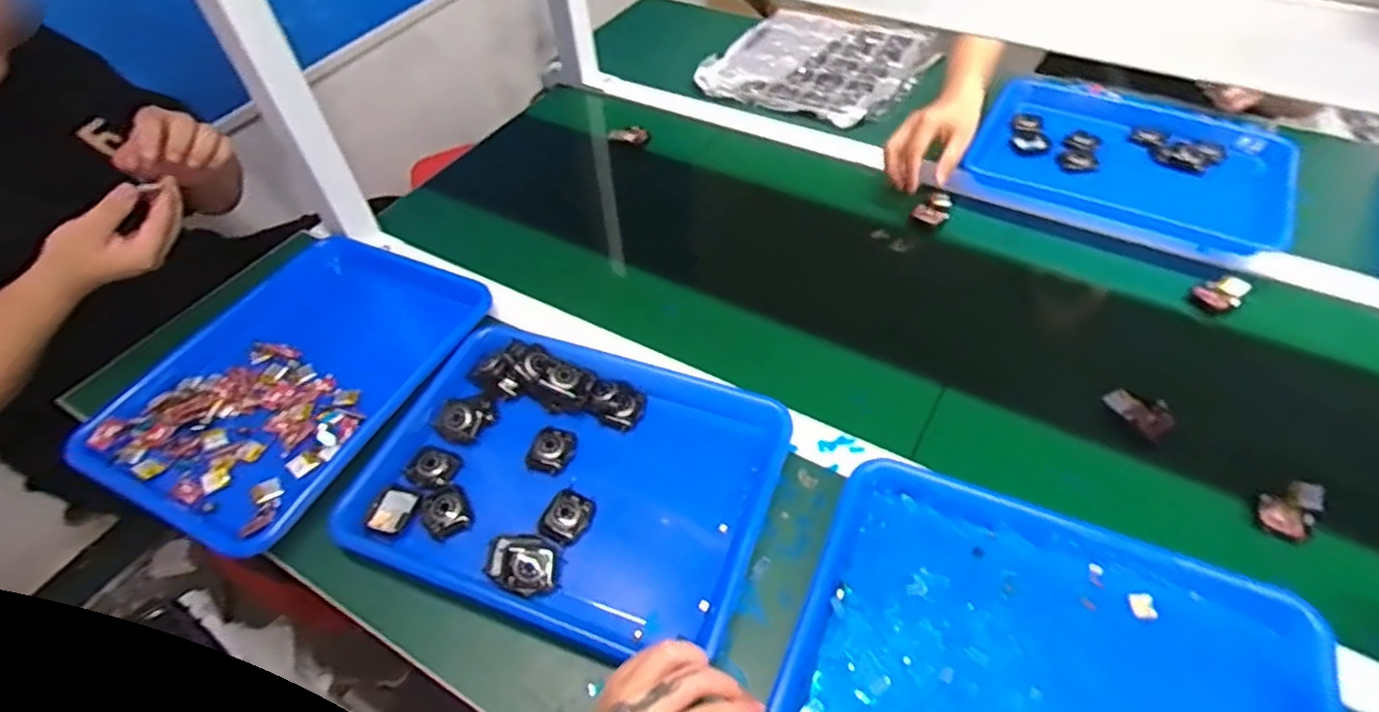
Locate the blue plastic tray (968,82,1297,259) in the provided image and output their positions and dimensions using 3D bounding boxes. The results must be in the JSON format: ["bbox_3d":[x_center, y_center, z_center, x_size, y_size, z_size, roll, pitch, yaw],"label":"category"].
[{"bbox_3d":[0.529,-0.235,0.846,0.338,0.040,0.236,27,57,26],"label":"blue plastic tray"}]

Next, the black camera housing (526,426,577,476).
[{"bbox_3d":[-0.124,0.085,0.631,0.038,0.013,0.043,10,51,14],"label":"black camera housing"}]

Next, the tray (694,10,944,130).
[{"bbox_3d":[0.203,-0.449,1.055,0.285,0.032,0.294,23,55,23],"label":"tray"}]

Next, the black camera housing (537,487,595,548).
[{"bbox_3d":[-0.103,0.136,0.583,0.038,0.013,0.043,16,53,19],"label":"black camera housing"}]

